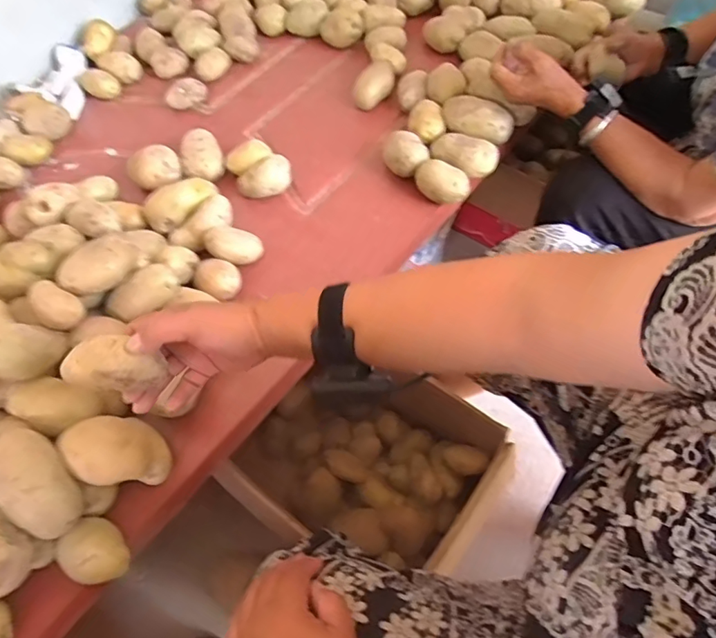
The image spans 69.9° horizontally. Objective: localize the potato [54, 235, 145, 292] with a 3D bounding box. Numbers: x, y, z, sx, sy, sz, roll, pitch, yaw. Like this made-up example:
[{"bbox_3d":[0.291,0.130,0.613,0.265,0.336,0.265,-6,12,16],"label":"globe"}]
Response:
[{"bbox_3d":[-0.278,-0.059,0.558,0.087,0.038,0.043,-41,64,-19],"label":"potato"}]

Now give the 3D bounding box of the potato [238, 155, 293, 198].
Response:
[{"bbox_3d":[-0.132,-0.200,0.724,0.077,0.048,0.050,-18,59,-7],"label":"potato"}]

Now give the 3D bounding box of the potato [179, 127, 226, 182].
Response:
[{"bbox_3d":[-0.226,-0.233,0.748,0.056,0.053,0.074,-18,59,-7],"label":"potato"}]

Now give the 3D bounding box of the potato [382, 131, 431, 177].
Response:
[{"bbox_3d":[0.065,-0.225,0.720,0.063,0.051,0.057,-1,59,3],"label":"potato"}]

